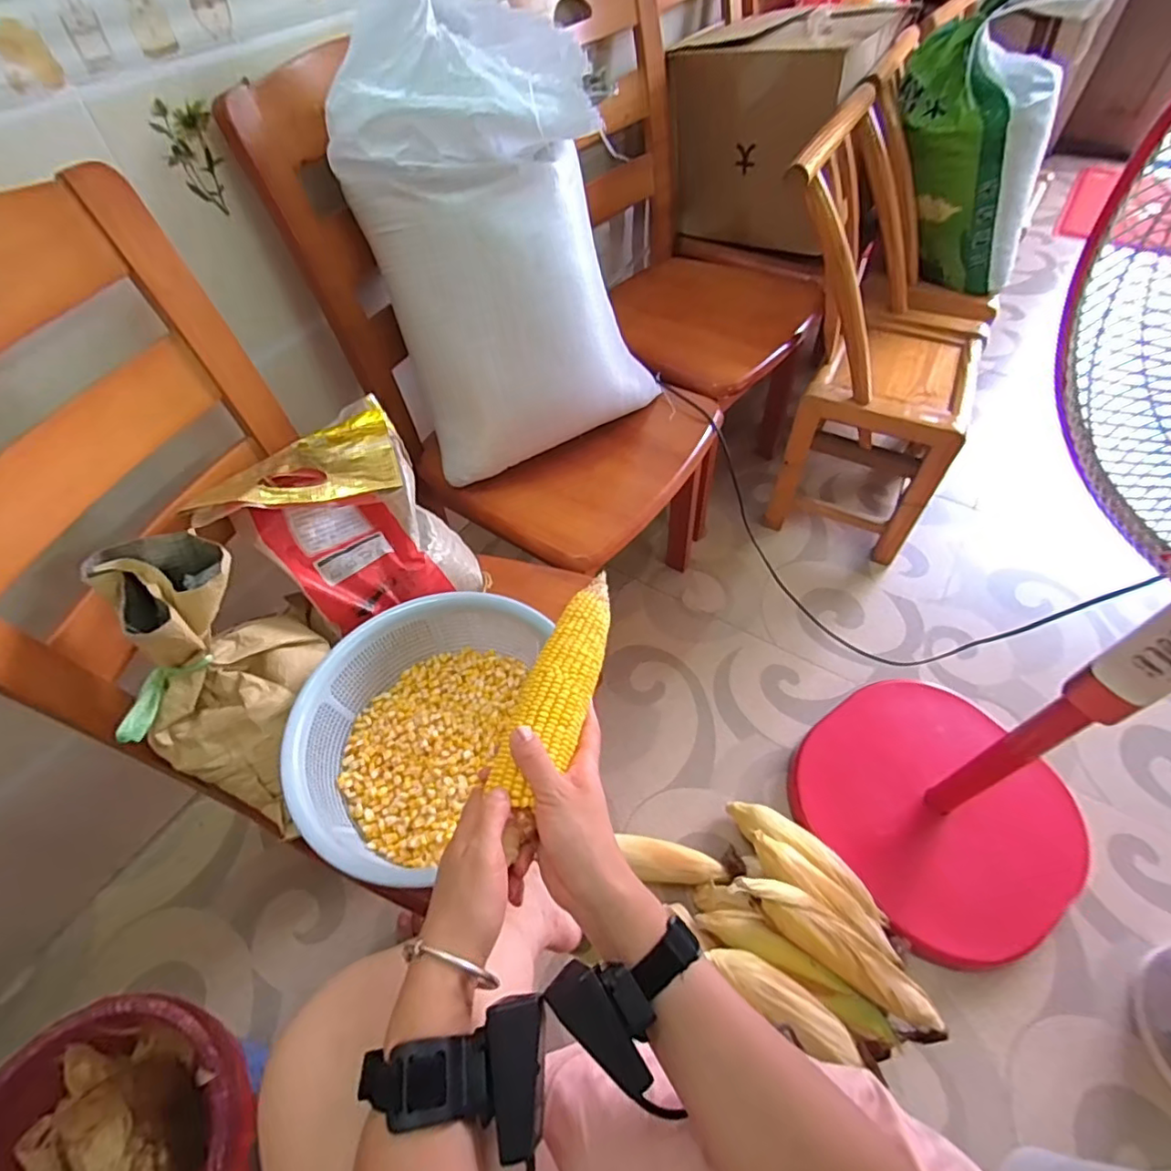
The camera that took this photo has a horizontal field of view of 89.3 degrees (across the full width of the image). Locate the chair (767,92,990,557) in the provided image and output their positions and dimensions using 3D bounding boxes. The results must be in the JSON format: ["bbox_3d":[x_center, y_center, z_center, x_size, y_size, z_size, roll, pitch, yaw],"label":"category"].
[{"bbox_3d":[0.549,-0.446,1.116,0.370,0.642,0.386,23,58,18],"label":"chair"}]

